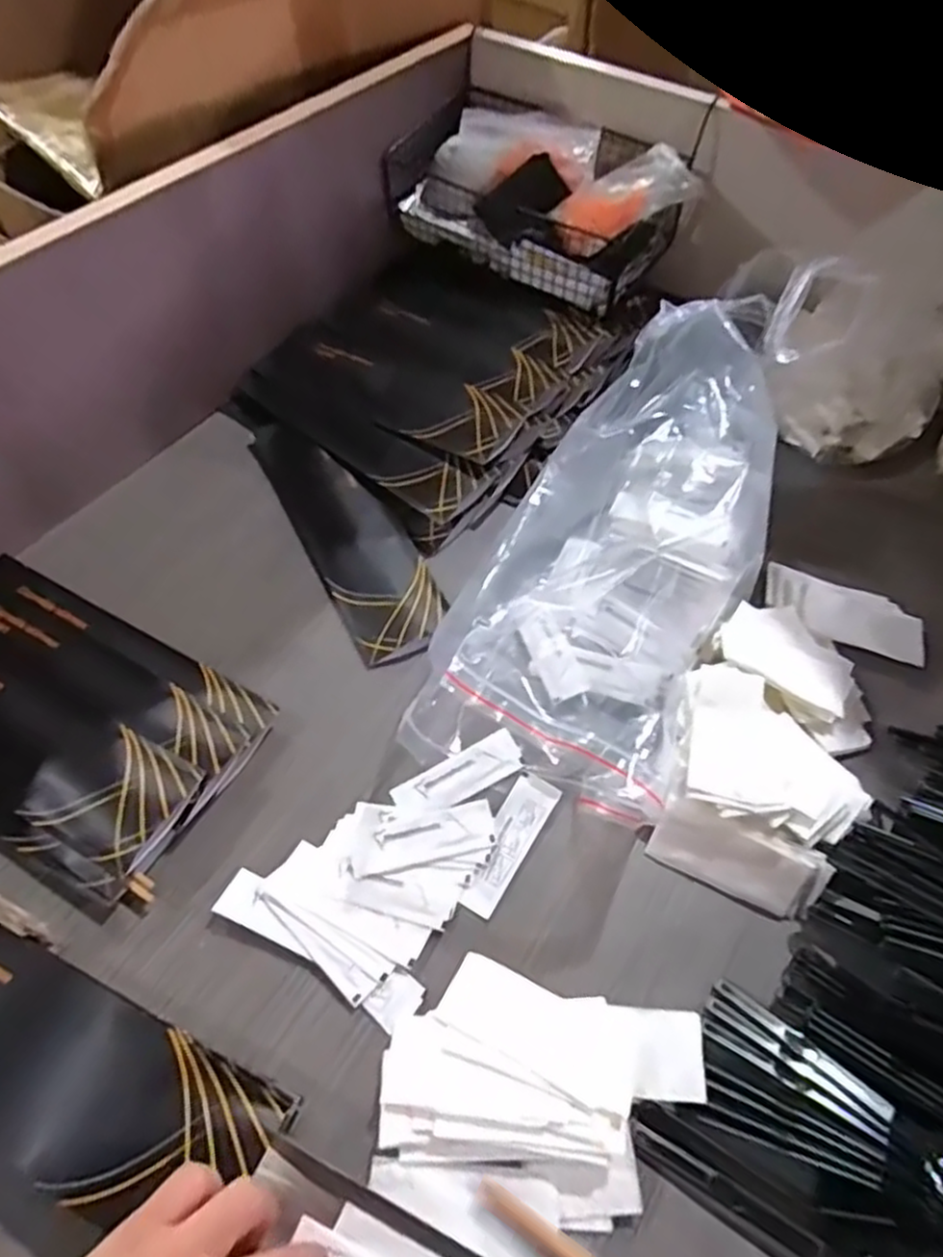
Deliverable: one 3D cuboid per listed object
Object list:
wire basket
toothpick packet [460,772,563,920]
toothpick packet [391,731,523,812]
[{"bbox_3d":[0.072,-0.442,0.737,0.289,0.103,0.152,30,60,16],"label":"wire basket"},{"bbox_3d":[0.025,0.141,0.479,0.030,0.004,0.098,28,60,14],"label":"toothpick packet"},{"bbox_3d":[-0.007,0.103,0.500,0.093,0.008,0.031,-26,62,-19],"label":"toothpick packet"}]

